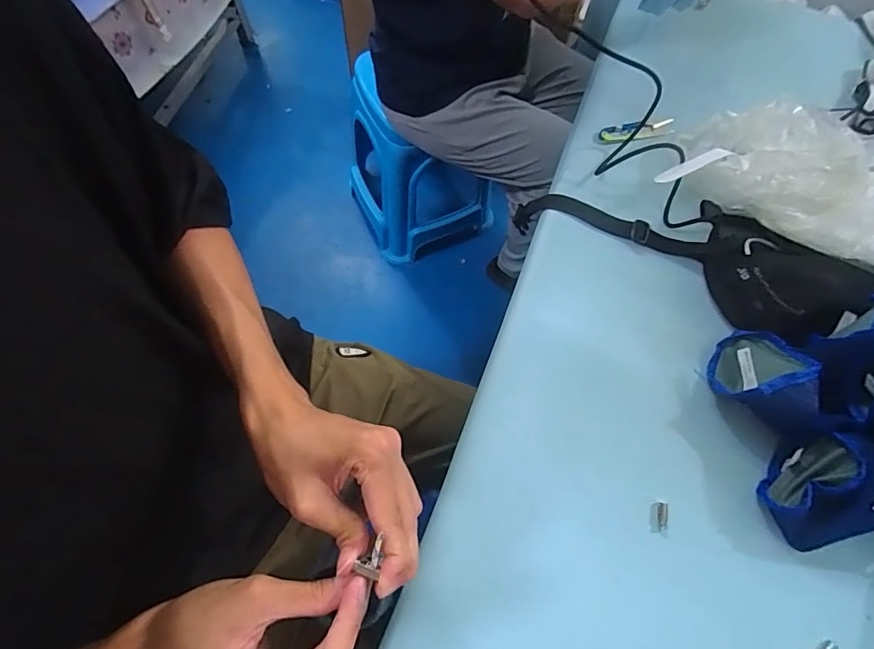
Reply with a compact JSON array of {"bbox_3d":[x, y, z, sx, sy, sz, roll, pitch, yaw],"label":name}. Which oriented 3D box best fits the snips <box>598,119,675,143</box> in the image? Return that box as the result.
[{"bbox_3d":[0.277,-0.269,0.623,0.106,0.010,0.025,-8,70,-6],"label":"snips"}]

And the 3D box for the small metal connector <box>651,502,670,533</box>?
[{"bbox_3d":[0.228,0.194,0.458,0.010,0.004,0.027,7,82,0],"label":"small metal connector"}]

